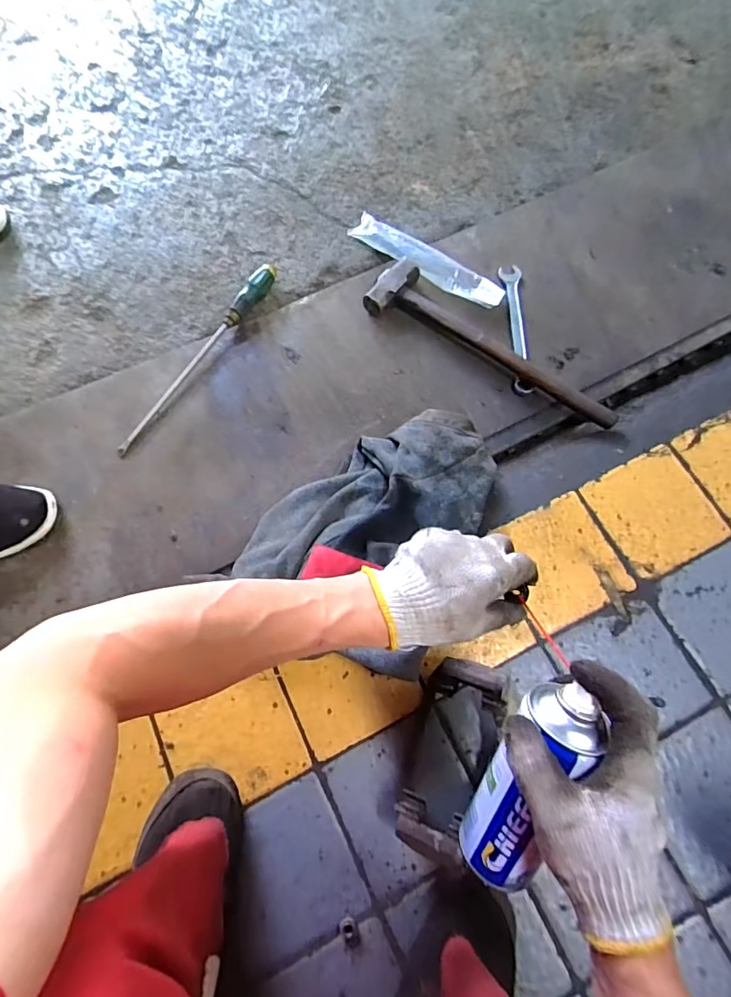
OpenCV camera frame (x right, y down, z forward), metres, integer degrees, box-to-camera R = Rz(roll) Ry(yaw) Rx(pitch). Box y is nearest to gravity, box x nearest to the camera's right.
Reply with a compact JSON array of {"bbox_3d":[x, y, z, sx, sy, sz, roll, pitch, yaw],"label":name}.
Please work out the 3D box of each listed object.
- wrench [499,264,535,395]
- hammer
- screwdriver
[{"bbox_3d":[0.240,-0.269,0.779,0.033,0.018,0.235,-2,73,-1],"label":"wrench"},{"bbox_3d":[0.195,-0.236,0.761,0.421,0.045,0.103,34,76,9],"label":"hammer"},{"bbox_3d":[-0.253,-0.222,0.756,0.025,0.026,0.379,32,75,9],"label":"screwdriver"}]

